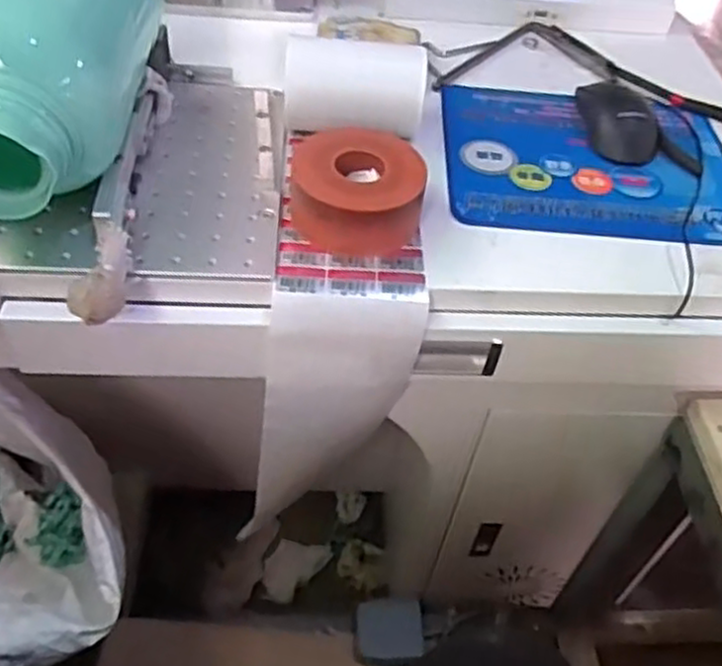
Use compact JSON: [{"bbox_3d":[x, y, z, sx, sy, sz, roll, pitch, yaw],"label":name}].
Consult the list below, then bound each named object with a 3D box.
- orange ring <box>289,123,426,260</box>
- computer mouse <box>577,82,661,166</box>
[{"bbox_3d":[-0.002,-0.106,0.545,0.096,0.050,0.096,3,49,-3],"label":"orange ring"},{"bbox_3d":[0.232,-0.197,0.656,0.054,0.037,0.094,-2,49,-7],"label":"computer mouse"}]

